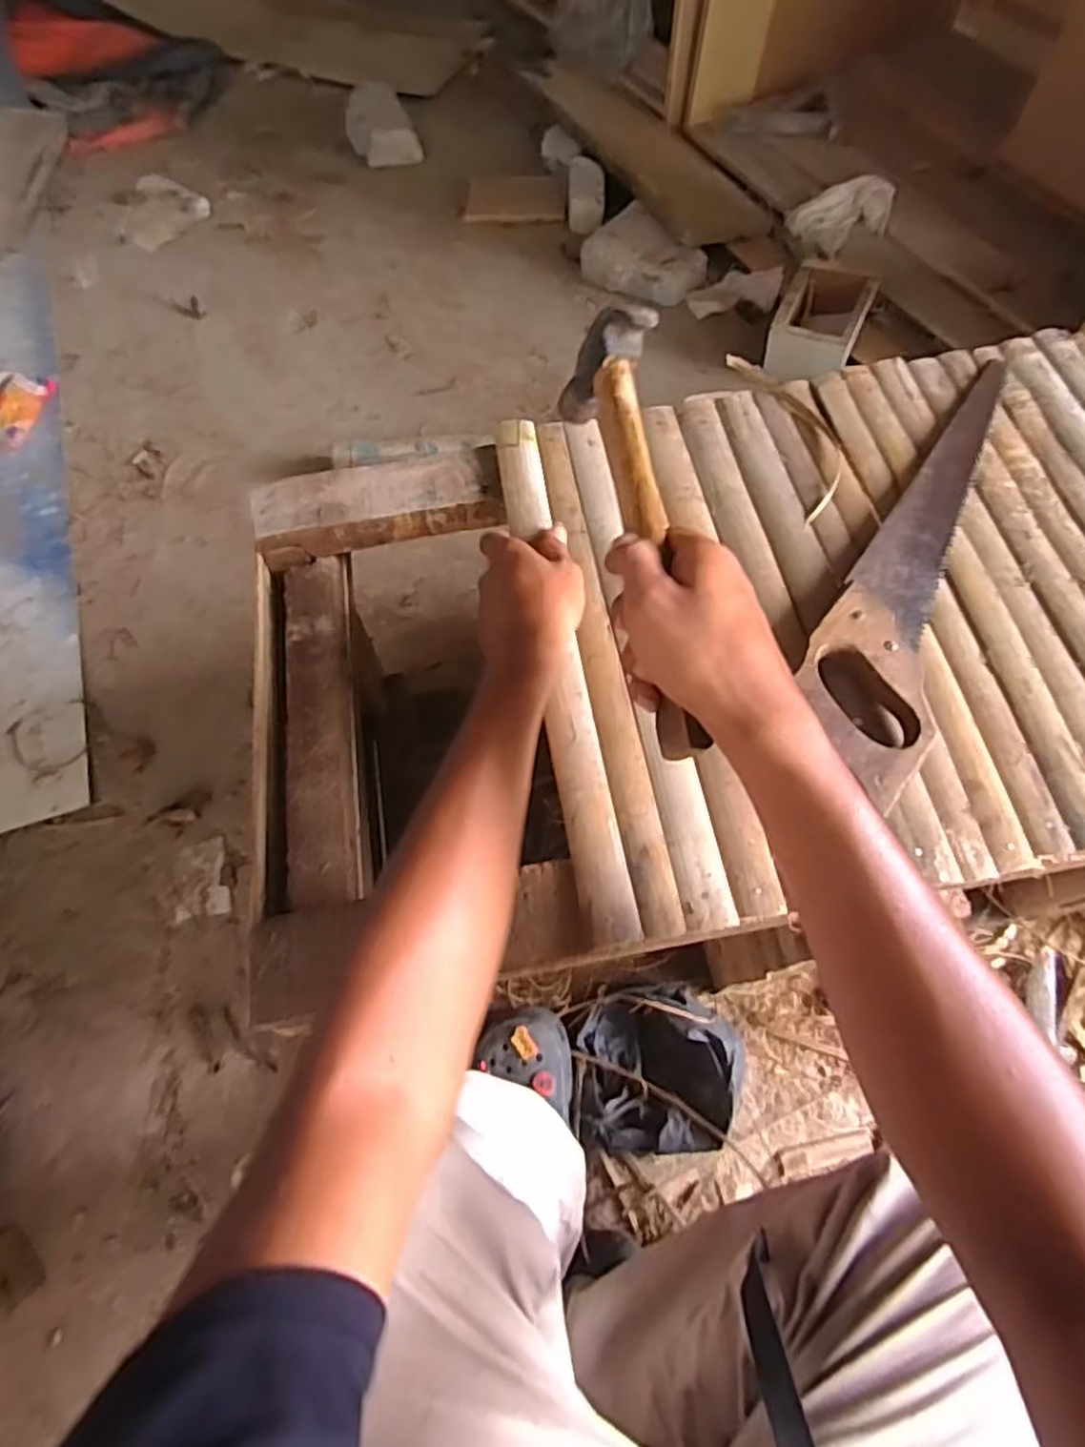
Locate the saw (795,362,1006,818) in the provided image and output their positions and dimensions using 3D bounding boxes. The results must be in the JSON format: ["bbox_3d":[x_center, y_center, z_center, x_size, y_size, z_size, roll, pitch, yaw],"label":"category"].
[{"bbox_3d":[0.251,-0.125,0.501,0.080,0.030,0.392,21,67,11],"label":"saw"}]

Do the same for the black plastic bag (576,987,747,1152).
[{"bbox_3d":[0.121,0.361,0.760,0.167,0.078,0.154,-2,65,1],"label":"black plastic bag"}]

